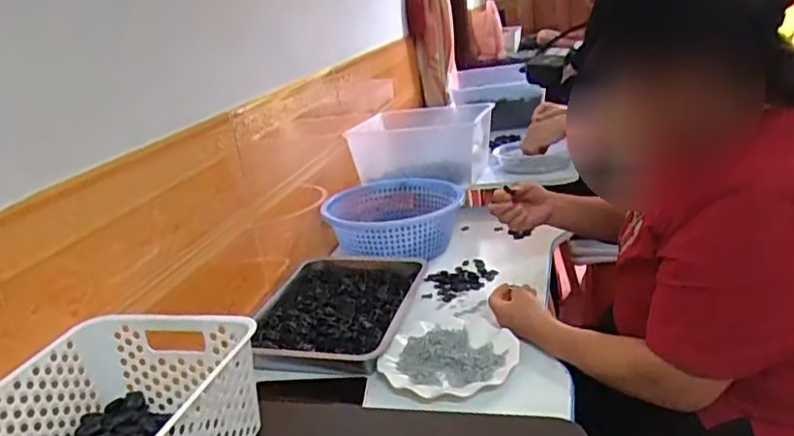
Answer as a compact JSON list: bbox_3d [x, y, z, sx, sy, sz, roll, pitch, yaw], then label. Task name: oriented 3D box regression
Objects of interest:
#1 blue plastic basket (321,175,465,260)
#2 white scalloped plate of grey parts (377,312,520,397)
[{"bbox_3d":[-0.001,-0.001,1.267,0.243,0.084,0.259,2,22,25],"label":"blue plastic basket"},{"bbox_3d":[0.077,0.179,0.868,0.171,0.019,0.189,2,22,25],"label":"white scalloped plate of grey parts"}]

